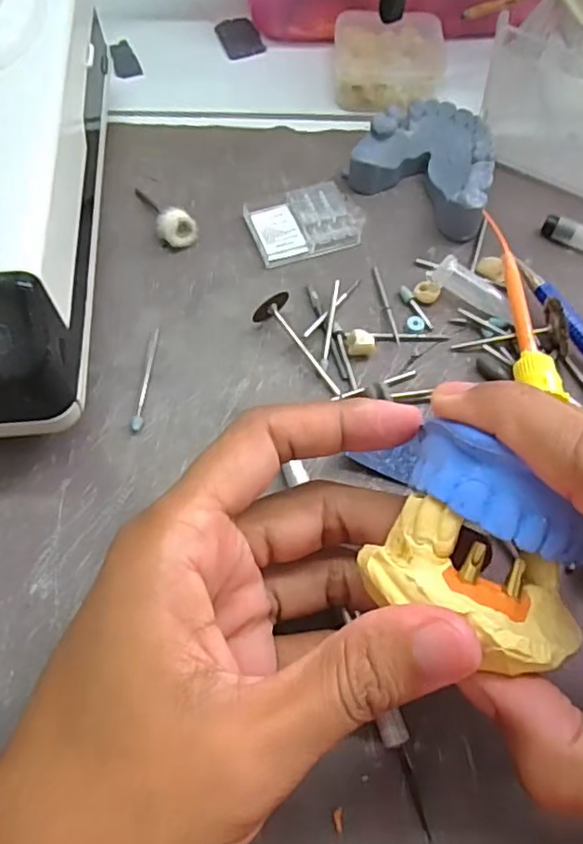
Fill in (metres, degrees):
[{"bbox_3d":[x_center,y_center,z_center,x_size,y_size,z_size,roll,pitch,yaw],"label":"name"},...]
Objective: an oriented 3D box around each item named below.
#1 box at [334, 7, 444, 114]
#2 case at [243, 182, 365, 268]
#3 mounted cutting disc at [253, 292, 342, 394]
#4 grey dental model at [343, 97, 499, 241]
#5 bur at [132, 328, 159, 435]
[{"bbox_3d":[0.050,-0.187,0.321,0.054,0.020,0.057,2,63,-1],"label":"box"},{"bbox_3d":[0.007,-0.088,0.275,0.051,0.007,0.034,-17,65,-10],"label":"case"},{"bbox_3d":[0.001,-0.029,0.241,0.017,0.013,0.045,-24,66,-13],"label":"mounted cutting disc"},{"bbox_3d":[0.066,-0.117,0.281,0.063,0.023,0.055,32,66,14],"label":"grey dental model"},{"bbox_3d":[-0.055,-0.018,0.238,0.004,0.004,0.046,5,63,1],"label":"bur"}]

